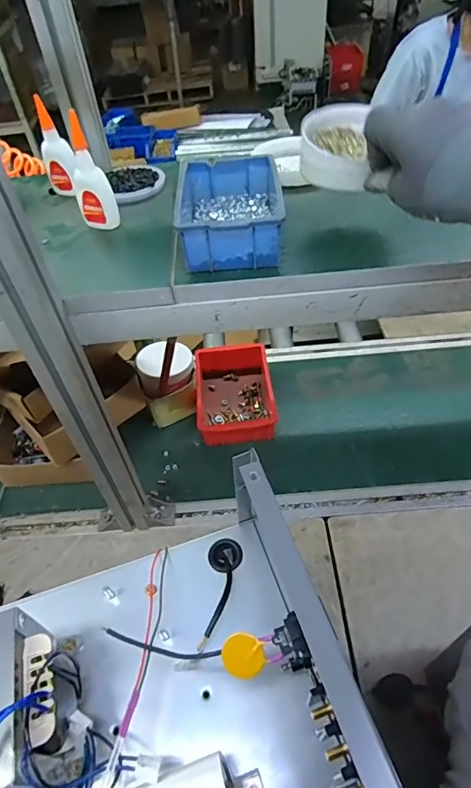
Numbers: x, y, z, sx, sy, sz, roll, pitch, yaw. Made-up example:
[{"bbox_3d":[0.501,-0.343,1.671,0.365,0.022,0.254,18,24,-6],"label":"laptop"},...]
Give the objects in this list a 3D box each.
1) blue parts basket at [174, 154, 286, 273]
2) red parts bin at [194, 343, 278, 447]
[{"bbox_3d":[-0.008,-0.186,0.463,0.094,0.050,0.145,-4,48,2],"label":"blue parts basket"},{"bbox_3d":[-0.001,-0.002,0.838,0.136,0.059,0.203,-6,48,0],"label":"red parts bin"}]

